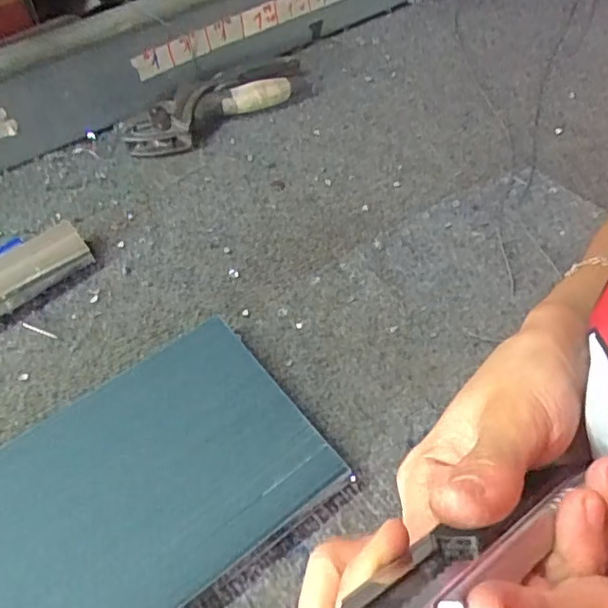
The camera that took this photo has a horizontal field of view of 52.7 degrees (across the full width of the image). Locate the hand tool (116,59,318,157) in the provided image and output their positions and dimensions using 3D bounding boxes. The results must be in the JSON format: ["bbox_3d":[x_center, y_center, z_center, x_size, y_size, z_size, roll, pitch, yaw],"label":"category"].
[{"bbox_3d":[-0.076,-0.178,0.553,0.181,0.037,0.058,-30,58,-20],"label":"hand tool"}]

